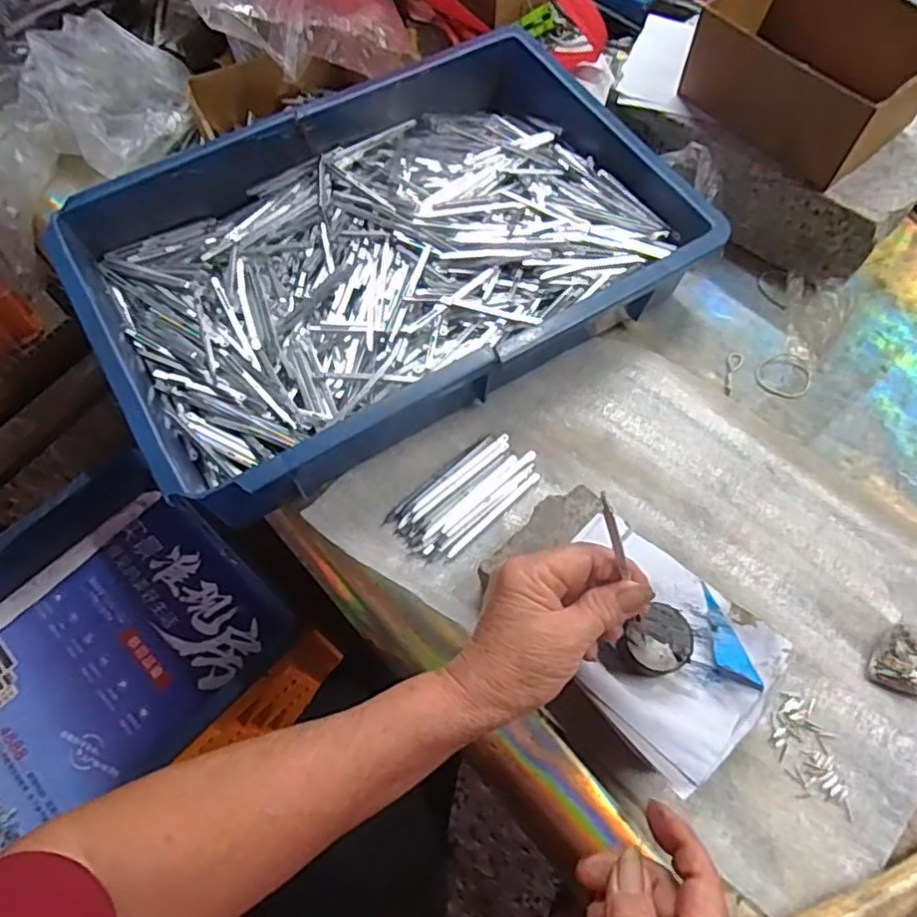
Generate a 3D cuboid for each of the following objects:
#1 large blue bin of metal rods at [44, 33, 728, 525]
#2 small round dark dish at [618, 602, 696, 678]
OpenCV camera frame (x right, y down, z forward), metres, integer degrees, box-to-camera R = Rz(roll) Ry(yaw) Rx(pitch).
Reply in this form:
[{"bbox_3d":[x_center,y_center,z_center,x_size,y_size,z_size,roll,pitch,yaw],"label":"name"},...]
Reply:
[{"bbox_3d":[-0.056,-0.160,0.499,0.418,0.072,0.283,-30,67,-14],"label":"large blue bin of metal rods"},{"bbox_3d":[0.113,0.102,0.360,0.038,0.026,0.034,-23,66,-11],"label":"small round dark dish"}]

